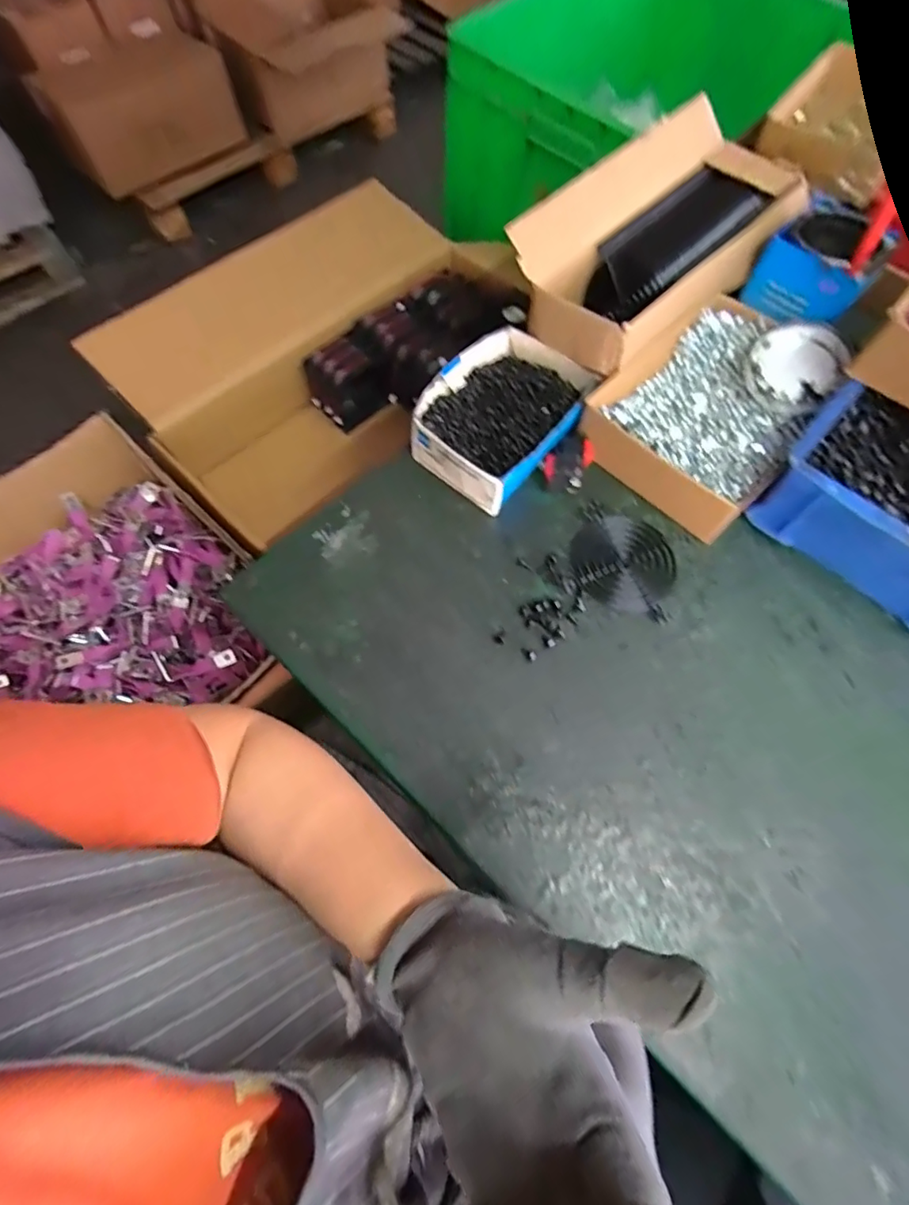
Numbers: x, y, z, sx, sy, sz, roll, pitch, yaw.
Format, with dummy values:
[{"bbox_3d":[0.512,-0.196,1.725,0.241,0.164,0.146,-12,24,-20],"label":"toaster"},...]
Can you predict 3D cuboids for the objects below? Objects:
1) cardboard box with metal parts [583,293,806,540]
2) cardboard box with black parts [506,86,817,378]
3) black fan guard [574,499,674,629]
[{"bbox_3d":[0.242,-0.180,0.502,0.161,0.048,0.224,42,73,15],"label":"cardboard box with metal parts"},{"bbox_3d":[0.198,-0.357,0.519,0.322,0.071,0.156,-41,73,-16],"label":"cardboard box with black parts"},{"bbox_3d":[0.148,-0.036,0.465,0.086,0.004,0.095,18,68,7],"label":"black fan guard"}]

